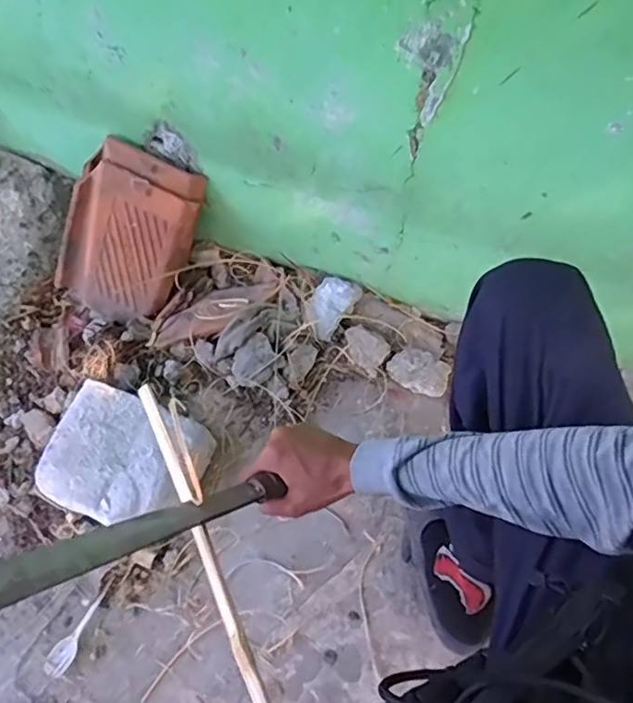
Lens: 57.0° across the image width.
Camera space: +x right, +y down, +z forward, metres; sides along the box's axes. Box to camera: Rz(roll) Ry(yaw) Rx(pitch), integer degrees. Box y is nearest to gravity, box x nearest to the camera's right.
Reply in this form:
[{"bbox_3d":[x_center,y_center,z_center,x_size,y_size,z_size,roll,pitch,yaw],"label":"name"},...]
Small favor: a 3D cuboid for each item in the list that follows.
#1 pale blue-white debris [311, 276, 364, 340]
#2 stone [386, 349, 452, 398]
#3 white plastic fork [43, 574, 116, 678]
[{"bbox_3d":[0.026,-0.084,1.047,0.068,0.048,0.106,36,68,17],"label":"pale blue-white debris"},{"bbox_3d":[0.175,0.032,0.989,0.107,0.042,0.064,31,67,16],"label":"stone"},{"bbox_3d":[-0.352,0.412,0.879,0.036,0.004,0.150,27,66,14],"label":"white plastic fork"}]

